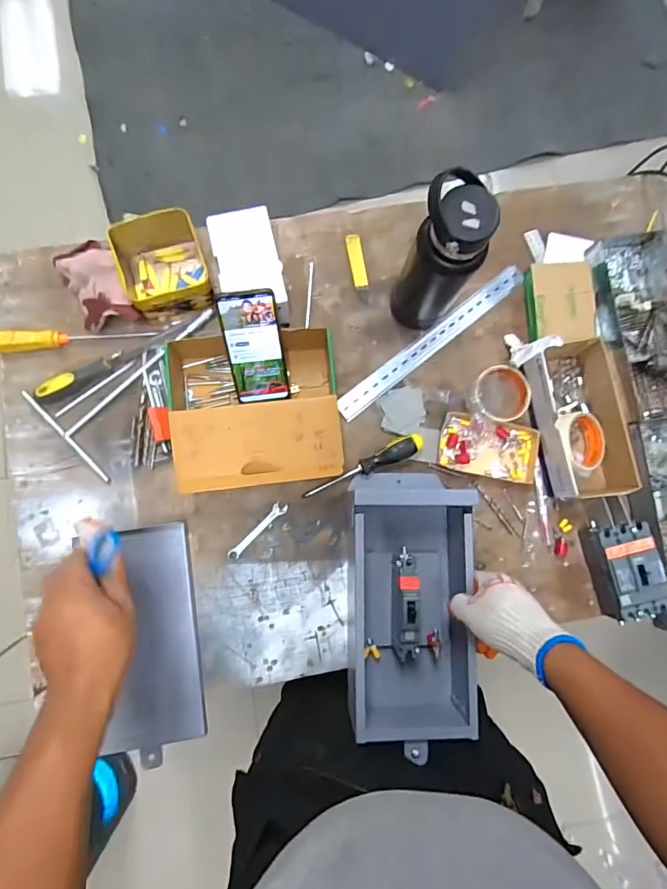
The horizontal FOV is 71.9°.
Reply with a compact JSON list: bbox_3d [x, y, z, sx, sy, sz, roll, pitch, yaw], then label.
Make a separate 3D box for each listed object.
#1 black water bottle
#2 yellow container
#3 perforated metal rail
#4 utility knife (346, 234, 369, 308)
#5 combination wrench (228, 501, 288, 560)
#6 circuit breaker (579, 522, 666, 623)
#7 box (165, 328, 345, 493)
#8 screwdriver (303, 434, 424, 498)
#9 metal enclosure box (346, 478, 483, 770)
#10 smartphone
[{"bbox_3d":[0.137,-0.236,0.610,0.072,0.255,0.077,-29,85,-7],"label":"black water bottle"},{"bbox_3d":[-0.244,-0.249,0.662,0.116,0.095,0.117,-17,83,-6],"label":"yellow container"},{"bbox_3d":[0.157,-0.167,0.727,0.367,0.010,0.037,-39,86,-8],"label":"perforated metal rail"},{"bbox_3d":[0.041,-0.281,0.733,0.025,0.009,0.113,-11,83,-5],"label":"utility knife"},{"bbox_3d":[-0.111,0.128,0.676,0.020,0.006,0.109,43,82,3],"label":"combination wrench"},{"bbox_3d":[0.425,0.182,0.664,0.078,0.054,0.132,-13,83,-5],"label":"circuit breaker"},{"bbox_3d":[-0.109,-0.051,0.661,0.227,0.080,0.217,-6,82,-4],"label":"box"},{"bbox_3d":[0.044,0.032,0.680,0.189,0.024,0.030,-24,84,-6],"label":"screwdriver"},{"bbox_3d":[0.105,0.212,0.629,0.157,0.104,0.351,0,80,-3],"label":"metal enclosure box"},{"bbox_3d":[-0.108,-0.133,0.642,0.076,0.011,0.159,-10,125,-5],"label":"smartphone"}]

